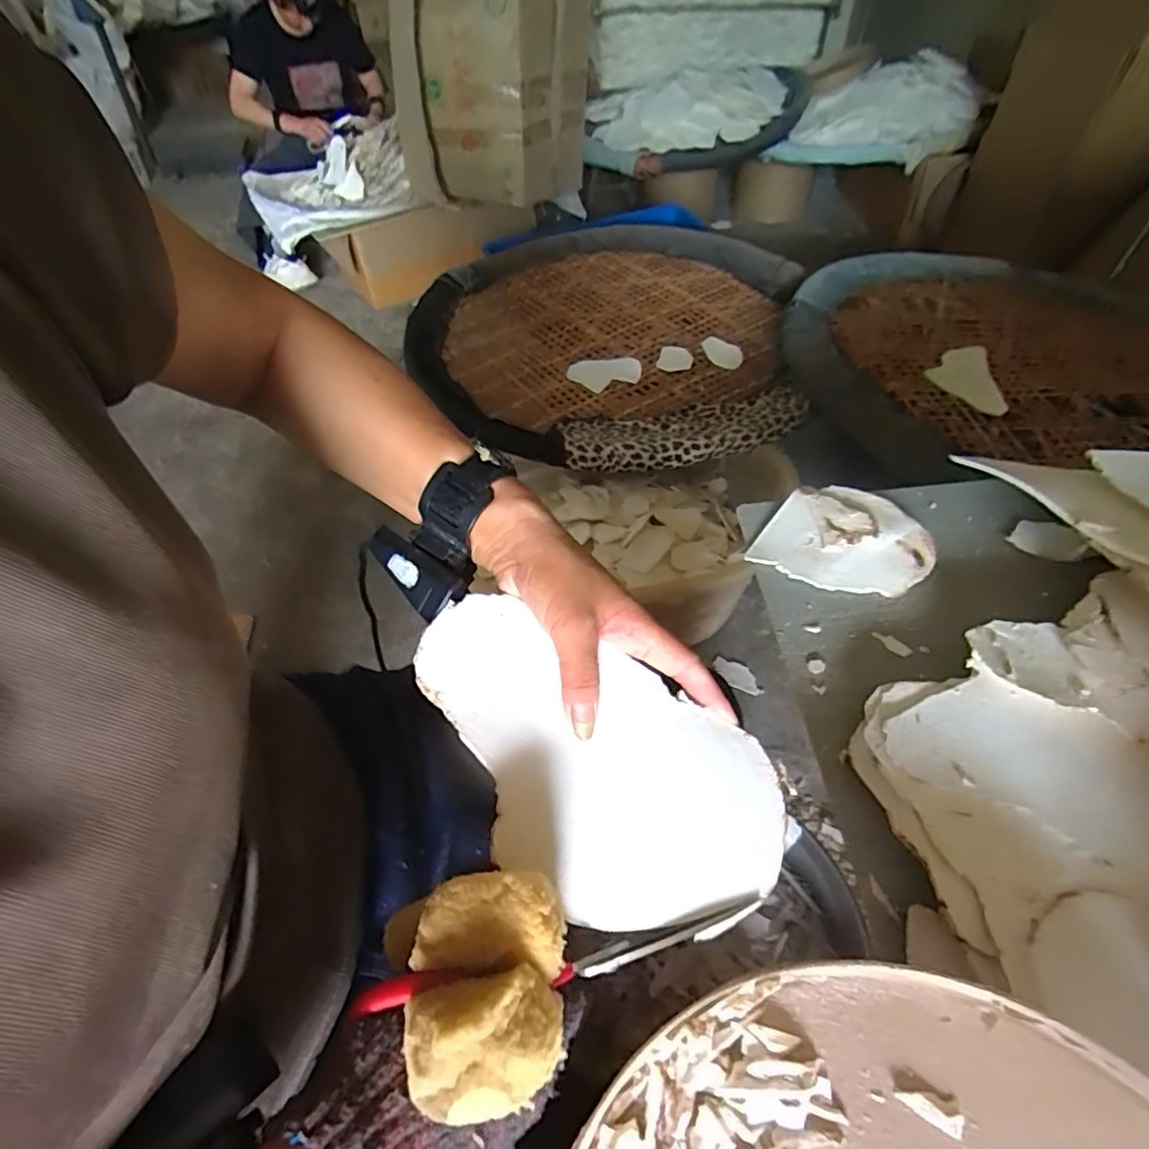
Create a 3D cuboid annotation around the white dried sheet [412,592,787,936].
[{"bbox_3d":[0.005,0.097,0.309,0.208,0.010,0.119,32,64,7],"label":"white dried sheet"}]

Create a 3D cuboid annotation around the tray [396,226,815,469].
[{"bbox_3d":[0.095,-0.538,1.263,0.881,0.070,0.859,-2,50,3],"label":"tray"}]

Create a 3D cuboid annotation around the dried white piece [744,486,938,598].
[{"bbox_3d":[0.223,-0.032,0.490,0.131,0.019,0.100,14,53,16],"label":"dried white piece"}]

